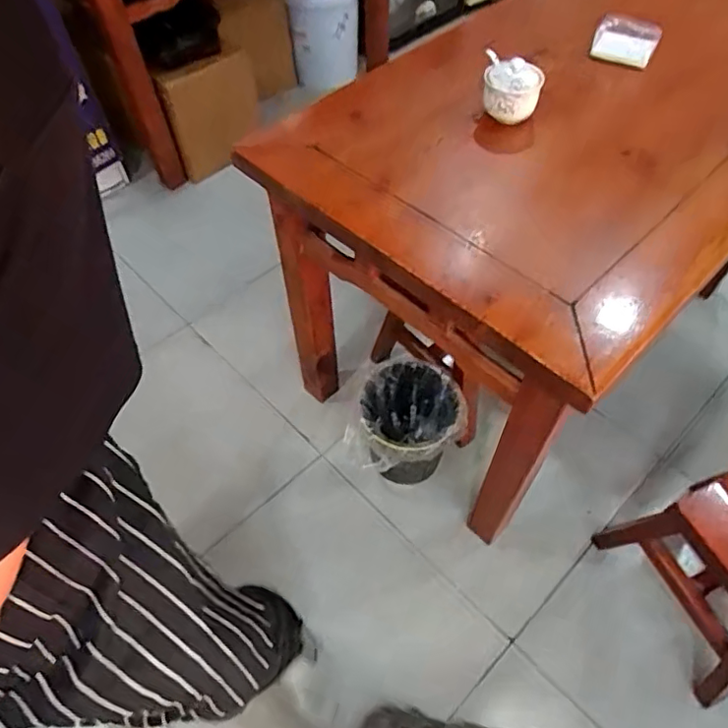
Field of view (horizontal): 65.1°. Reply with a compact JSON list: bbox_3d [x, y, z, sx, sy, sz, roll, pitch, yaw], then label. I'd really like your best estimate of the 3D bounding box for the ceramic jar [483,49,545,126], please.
[{"bbox_3d":[0.247,-0.463,0.952,0.089,0.074,0.104,5,55,5],"label":"ceramic jar"}]

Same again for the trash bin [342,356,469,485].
[{"bbox_3d":[0.096,0.146,1.310,0.230,0.234,0.233,-1,55,1],"label":"trash bin"}]

